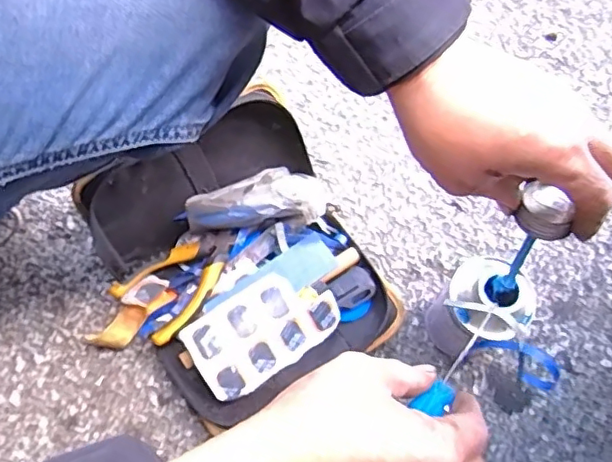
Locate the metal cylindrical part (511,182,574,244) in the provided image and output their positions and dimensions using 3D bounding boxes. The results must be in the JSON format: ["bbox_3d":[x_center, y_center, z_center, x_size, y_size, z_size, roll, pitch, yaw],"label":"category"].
[{"bbox_3d":[0.144,-0.009,0.352,0.030,0.019,0.026,27,57,32],"label":"metal cylindrical part"}]

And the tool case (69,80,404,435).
[{"bbox_3d":[-0.068,0.035,0.489,0.232,0.105,0.226,-30,73,-12],"label":"tool case"}]

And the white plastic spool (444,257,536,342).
[{"bbox_3d":[0.142,0.048,0.437,0.060,0.037,0.062,1,70,-2],"label":"white plastic spool"}]

